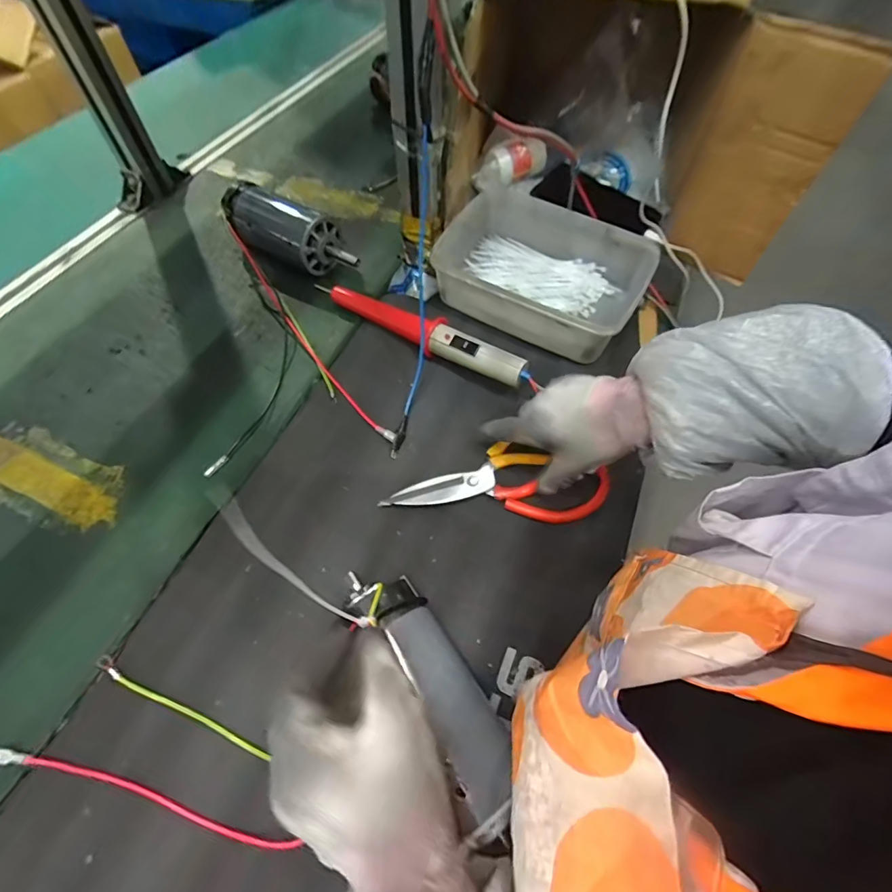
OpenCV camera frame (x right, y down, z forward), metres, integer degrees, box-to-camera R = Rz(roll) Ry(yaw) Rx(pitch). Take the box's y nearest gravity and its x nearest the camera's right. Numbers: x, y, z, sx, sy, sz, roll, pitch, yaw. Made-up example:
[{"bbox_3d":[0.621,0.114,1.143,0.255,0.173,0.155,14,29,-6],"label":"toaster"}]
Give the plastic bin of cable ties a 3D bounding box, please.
[{"bbox_3d":[0.103,-0.198,0.512,0.219,0.073,0.149,29,63,15],"label":"plastic bin of cable ties"}]

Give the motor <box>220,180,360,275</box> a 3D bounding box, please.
[{"bbox_3d":[-0.200,-0.269,0.572,0.212,0.059,0.067,26,62,14],"label":"motor"}]

